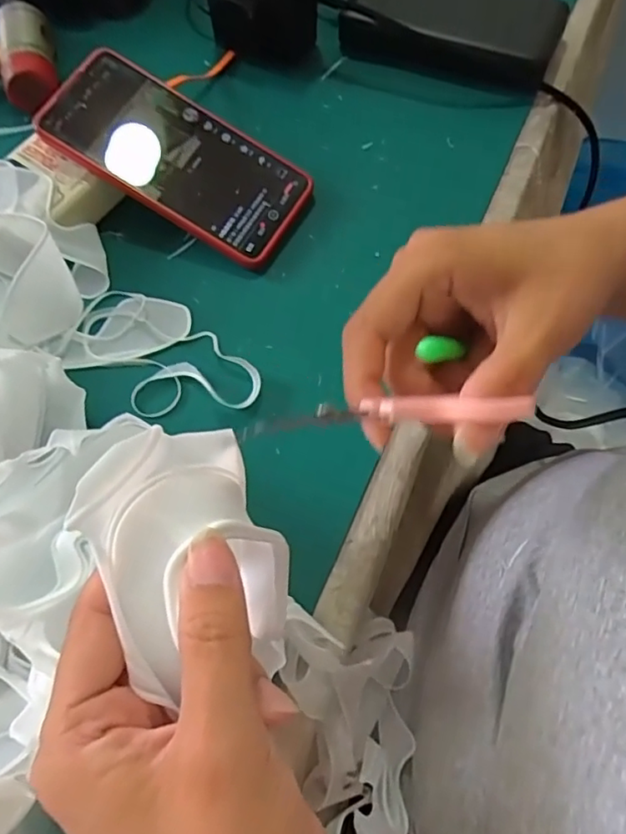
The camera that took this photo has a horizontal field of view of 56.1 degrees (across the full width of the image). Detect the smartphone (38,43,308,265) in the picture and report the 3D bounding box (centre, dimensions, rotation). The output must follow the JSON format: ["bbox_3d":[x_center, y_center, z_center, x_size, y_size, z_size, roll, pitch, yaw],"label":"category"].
[{"bbox_3d":[-0.087,-0.166,0.376,0.165,0.016,0.078,32,73,-1],"label":"smartphone"}]

